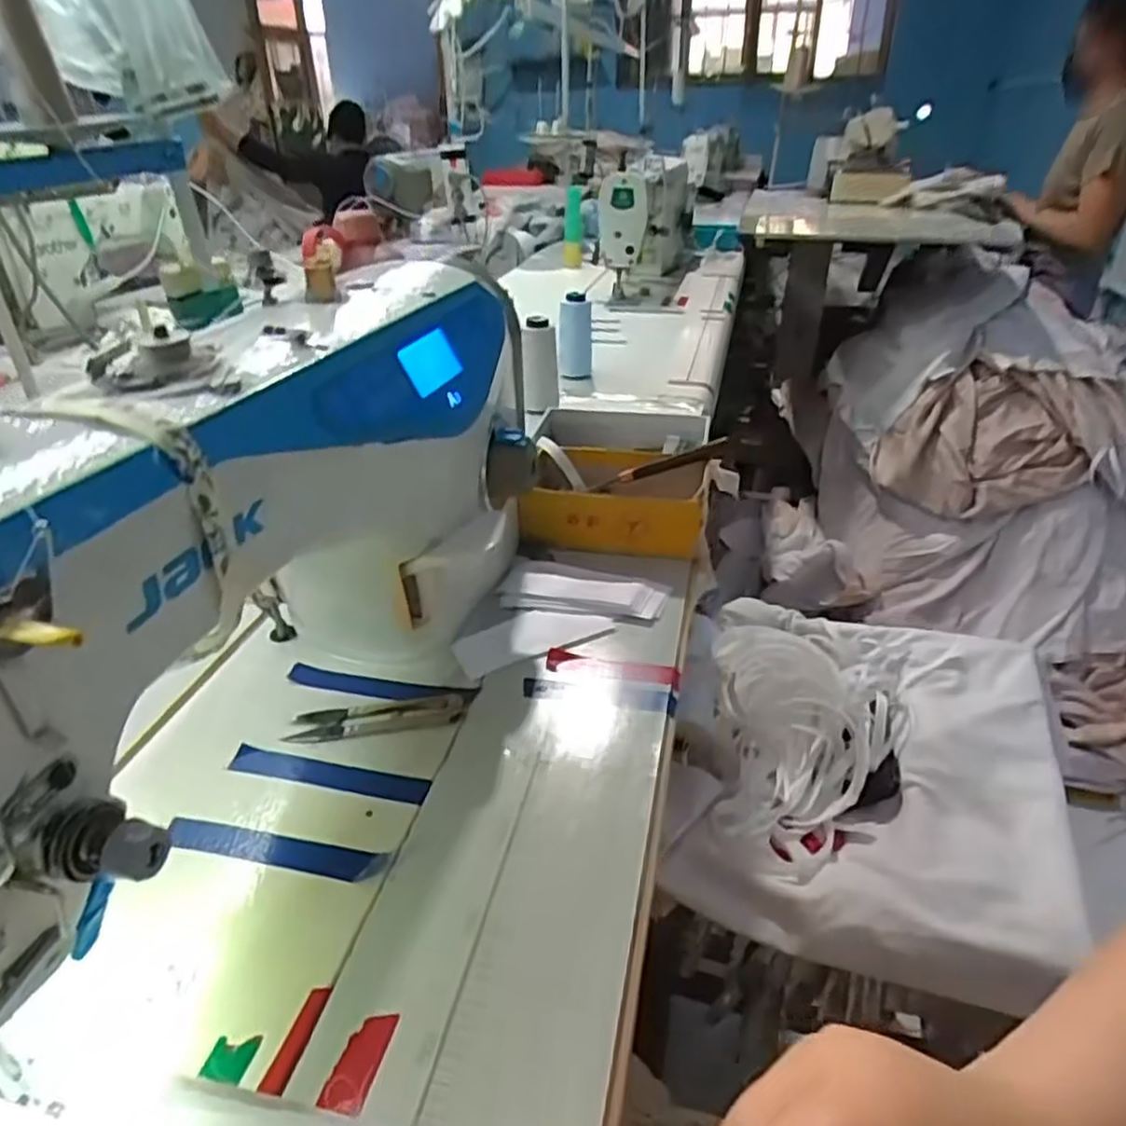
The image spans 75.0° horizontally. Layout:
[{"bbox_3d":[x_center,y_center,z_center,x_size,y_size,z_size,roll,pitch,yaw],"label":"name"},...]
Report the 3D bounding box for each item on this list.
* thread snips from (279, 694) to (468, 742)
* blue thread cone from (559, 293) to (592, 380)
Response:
[{"bbox_3d":[-0.109,0.092,0.437,0.101,0.010,0.025,-5,32,-6],"label":"thread snips"},{"bbox_3d":[0.017,-0.310,1.003,0.045,0.104,0.052,1,32,3],"label":"blue thread cone"}]

